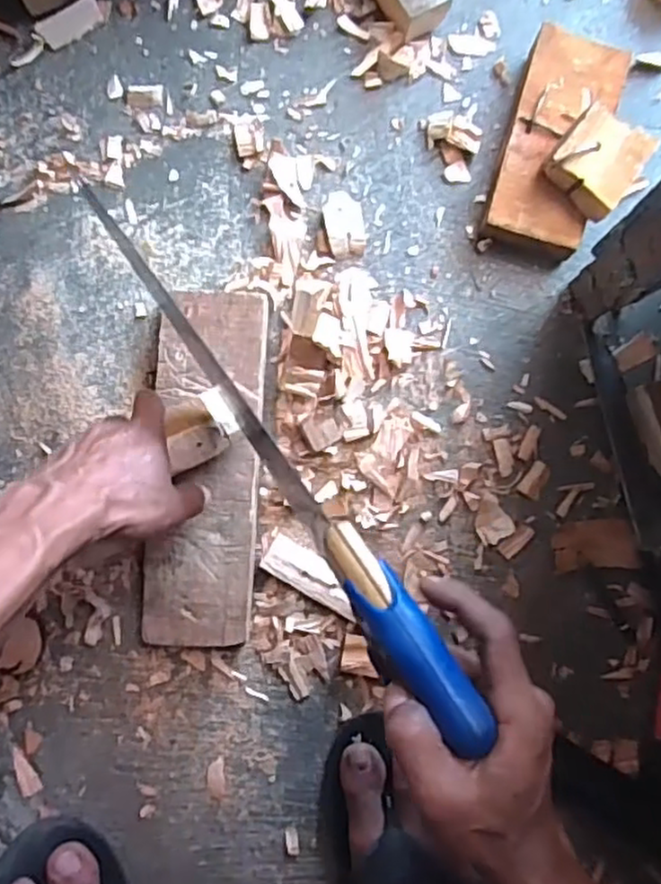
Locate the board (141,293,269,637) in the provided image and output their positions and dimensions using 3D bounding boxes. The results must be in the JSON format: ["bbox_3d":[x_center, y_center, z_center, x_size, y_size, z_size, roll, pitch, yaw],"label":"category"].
[{"bbox_3d":[-0.098,0.019,0.558,0.083,0.035,0.274,2,85,-2],"label":"board"}]

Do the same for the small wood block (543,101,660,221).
[{"bbox_3d":[0.210,-0.221,0.554,0.062,0.033,0.067,37,85,2],"label":"small wood block"}]

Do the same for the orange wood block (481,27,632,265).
[{"bbox_3d":[0.185,-0.248,0.586,0.080,0.036,0.178,16,85,0],"label":"orange wood block"}]

